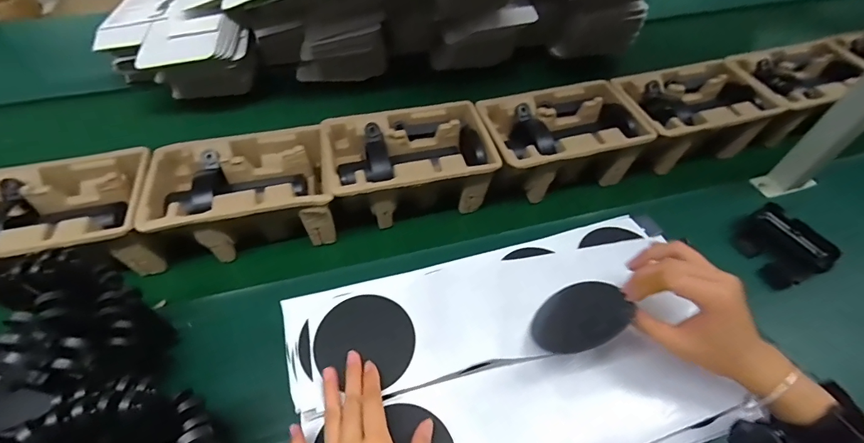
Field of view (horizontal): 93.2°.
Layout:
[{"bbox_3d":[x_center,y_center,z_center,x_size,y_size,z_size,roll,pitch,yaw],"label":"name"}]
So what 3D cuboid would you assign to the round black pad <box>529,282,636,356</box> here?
[{"bbox_3d":[0.134,0.088,0.381,0.086,0.007,0.083,-25,20,10],"label":"round black pad"}]

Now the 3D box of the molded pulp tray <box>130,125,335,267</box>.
[{"bbox_3d":[-0.251,-0.037,0.561,0.224,0.098,0.142,-11,53,-10],"label":"molded pulp tray"}]

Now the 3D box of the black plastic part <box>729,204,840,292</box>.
[{"bbox_3d":[0.485,0.033,0.569,0.095,0.048,0.100,-16,54,-14],"label":"black plastic part"}]

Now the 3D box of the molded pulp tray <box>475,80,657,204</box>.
[{"bbox_3d":[0.188,-0.120,0.627,0.221,0.098,0.141,-12,53,-11],"label":"molded pulp tray"}]

